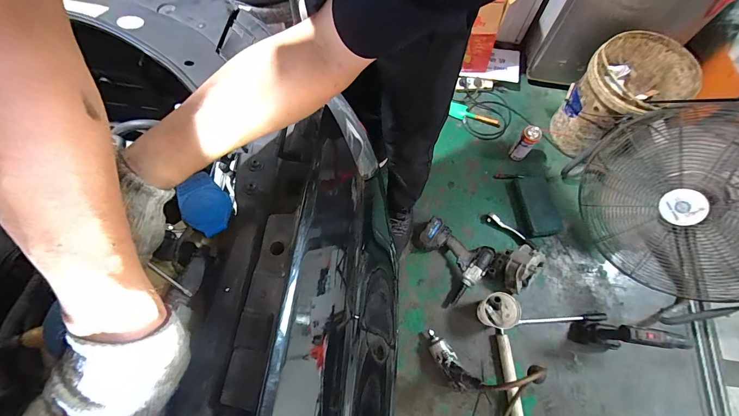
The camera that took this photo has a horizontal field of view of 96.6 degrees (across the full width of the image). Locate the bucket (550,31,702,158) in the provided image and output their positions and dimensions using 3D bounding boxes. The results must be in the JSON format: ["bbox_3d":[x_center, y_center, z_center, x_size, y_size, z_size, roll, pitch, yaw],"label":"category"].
[{"bbox_3d":[0.865,-0.377,1.182,0.291,0.368,0.270,0,70,1],"label":"bucket"}]

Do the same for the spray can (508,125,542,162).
[{"bbox_3d":[0.584,-0.240,1.241,0.064,0.161,0.052,35,75,12],"label":"spray can"}]

